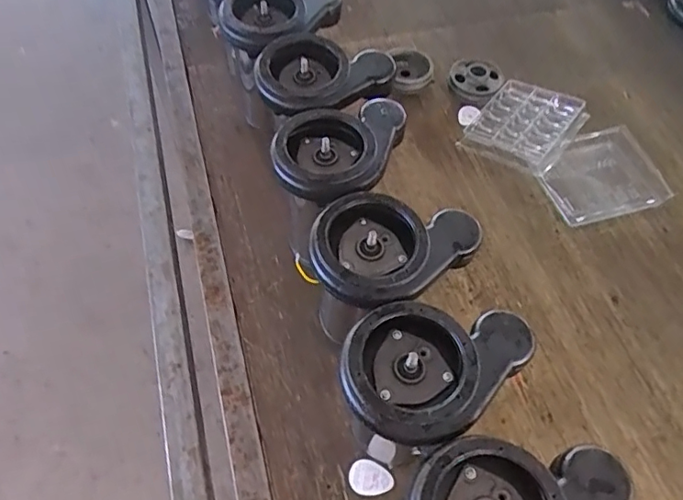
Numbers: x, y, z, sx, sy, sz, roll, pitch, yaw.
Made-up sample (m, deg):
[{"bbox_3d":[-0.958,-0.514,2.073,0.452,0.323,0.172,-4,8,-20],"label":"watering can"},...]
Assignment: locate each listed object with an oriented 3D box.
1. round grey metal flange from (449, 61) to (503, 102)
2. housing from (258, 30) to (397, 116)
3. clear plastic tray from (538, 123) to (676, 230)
[{"bbox_3d":[0.225,-0.284,0.896,0.091,0.034,0.087,14,57,7],"label":"round grey metal flange"},{"bbox_3d":[-0.025,-0.217,0.653,0.160,0.041,0.126,-31,63,-20],"label":"housing"},{"bbox_3d":[0.389,-0.111,0.800,0.185,0.021,0.142,-15,59,-12],"label":"clear plastic tray"}]

